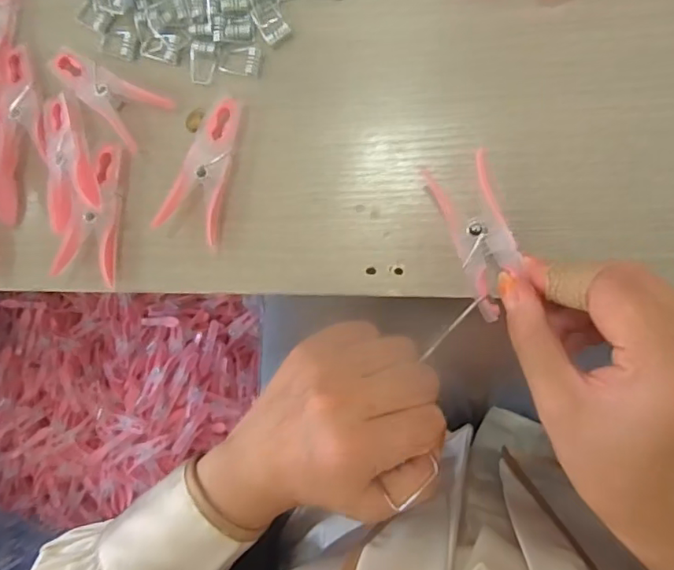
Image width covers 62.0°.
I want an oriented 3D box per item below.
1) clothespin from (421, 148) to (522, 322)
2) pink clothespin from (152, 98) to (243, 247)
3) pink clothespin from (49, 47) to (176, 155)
[{"bbox_3d":[0.065,-0.022,0.259,0.030,0.017,0.075,-11,88,10],"label":"clothespin"},{"bbox_3d":[-0.068,-0.062,0.299,0.029,0.014,0.075,23,95,9],"label":"pink clothespin"},{"bbox_3d":[-0.129,-0.108,0.309,0.074,0.013,0.033,38,97,7],"label":"pink clothespin"}]

